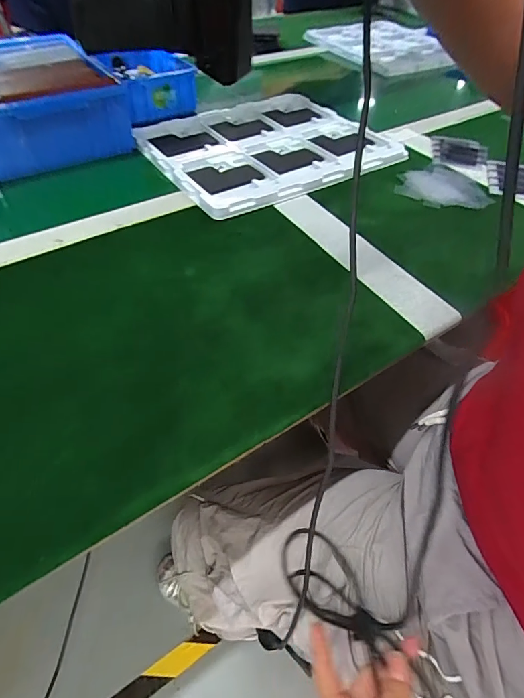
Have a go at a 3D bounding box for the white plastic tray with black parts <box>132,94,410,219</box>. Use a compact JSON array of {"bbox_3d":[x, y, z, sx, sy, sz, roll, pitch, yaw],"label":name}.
[{"bbox_3d":[0.005,-0.306,0.570,0.316,0.019,0.274,-26,56,-21],"label":"white plastic tray with black parts"}]

